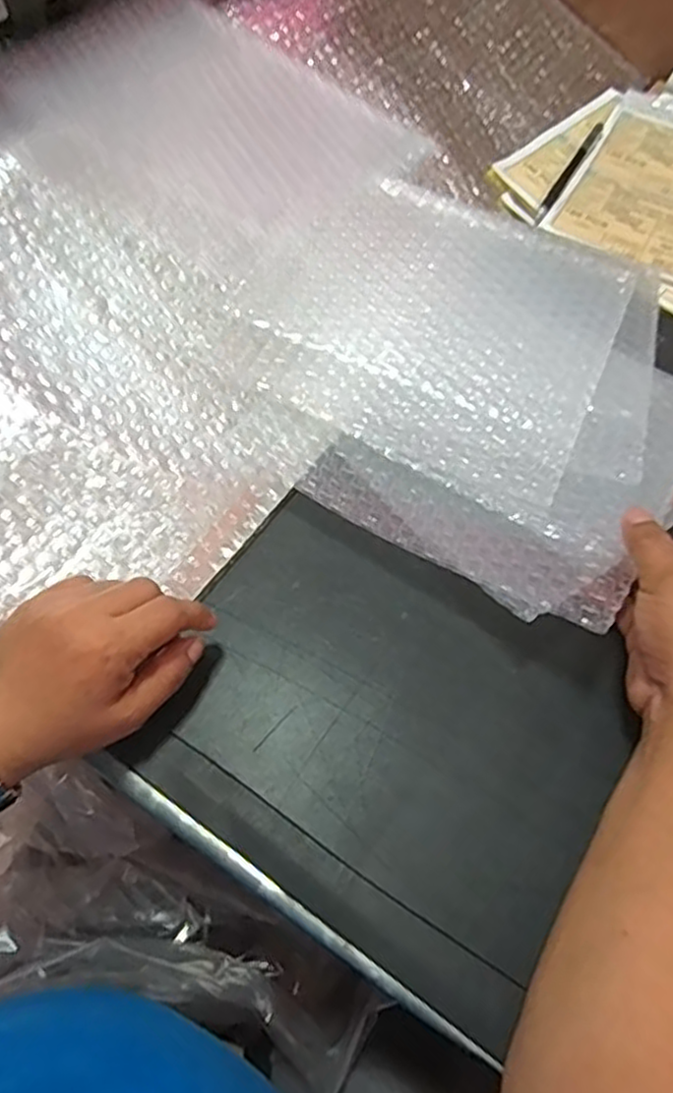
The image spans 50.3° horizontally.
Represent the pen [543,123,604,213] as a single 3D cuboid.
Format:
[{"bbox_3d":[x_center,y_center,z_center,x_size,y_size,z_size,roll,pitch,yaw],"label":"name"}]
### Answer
[{"bbox_3d":[0.213,-0.342,0.642,0.009,0.008,0.147,26,61,14],"label":"pen"}]

